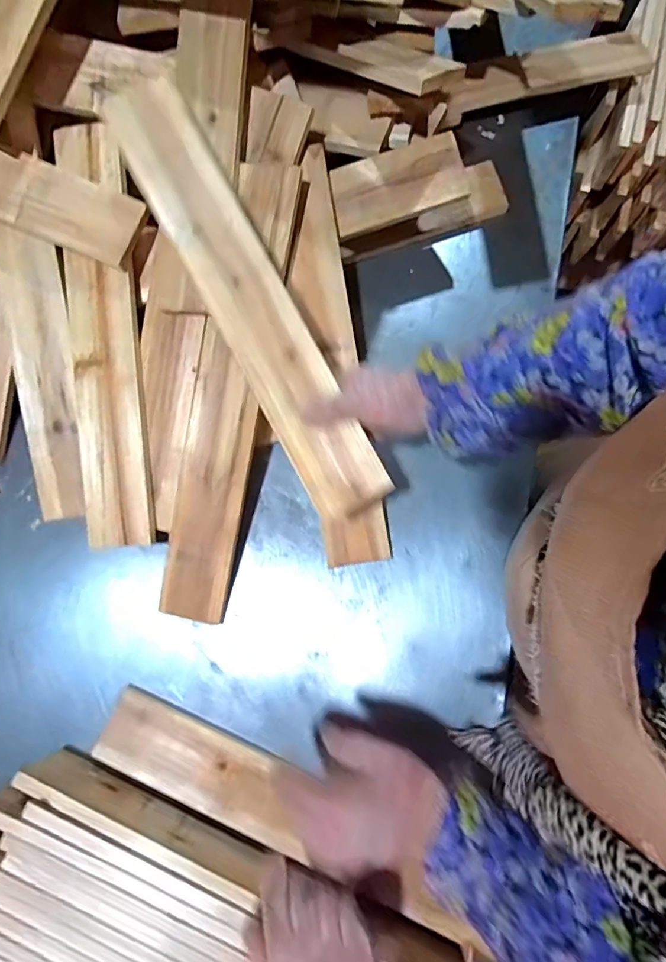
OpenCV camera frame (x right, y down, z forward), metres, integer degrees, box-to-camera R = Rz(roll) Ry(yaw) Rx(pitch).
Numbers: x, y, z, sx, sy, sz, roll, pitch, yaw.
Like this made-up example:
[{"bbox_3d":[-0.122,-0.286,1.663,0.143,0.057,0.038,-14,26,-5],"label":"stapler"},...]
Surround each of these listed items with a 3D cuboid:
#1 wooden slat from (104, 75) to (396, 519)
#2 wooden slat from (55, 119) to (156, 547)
[{"bbox_3d":[-0.084,-0.182,0.474,0.077,0.012,0.472,-28,89,-4],"label":"wooden slat"},{"bbox_3d":[-0.271,-0.164,0.556,0.083,0.017,0.478,-4,95,0],"label":"wooden slat"}]

